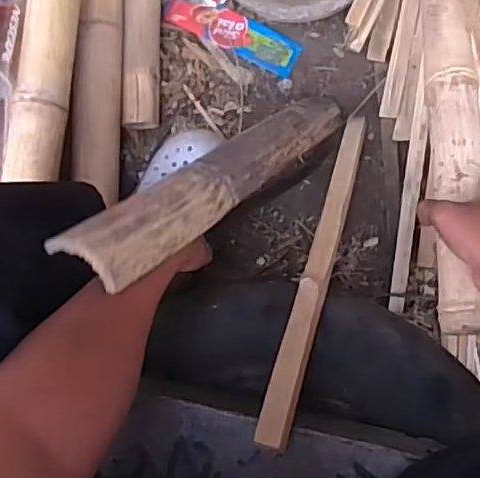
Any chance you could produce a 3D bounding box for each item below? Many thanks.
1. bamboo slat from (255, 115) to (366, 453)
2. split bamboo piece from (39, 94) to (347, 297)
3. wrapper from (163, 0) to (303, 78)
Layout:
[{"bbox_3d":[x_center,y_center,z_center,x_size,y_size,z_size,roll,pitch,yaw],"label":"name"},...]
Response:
[{"bbox_3d":[0.094,0.007,0.674,0.028,0.013,0.499,16,46,7],"label":"bamboo slat"},{"bbox_3d":[0.001,-0.079,0.636,0.063,0.485,0.024,38,127,9],"label":"split bamboo piece"},{"bbox_3d":[-0.010,-0.306,0.873,0.208,0.018,0.066,28,86,8],"label":"wrapper"}]

